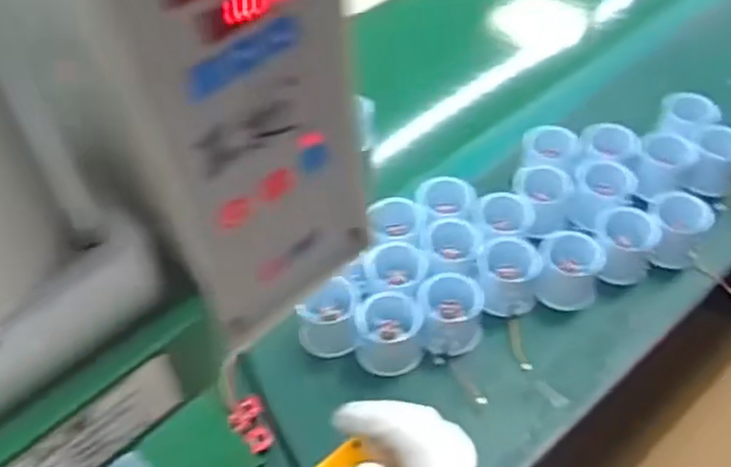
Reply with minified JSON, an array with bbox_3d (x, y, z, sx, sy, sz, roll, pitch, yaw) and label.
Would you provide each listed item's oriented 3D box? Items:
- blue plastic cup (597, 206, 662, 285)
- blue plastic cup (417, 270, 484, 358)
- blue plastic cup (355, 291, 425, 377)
[{"bbox_3d":[0.240,0.013,0.686,0.053,0.053,0.060,4,49,7],"label":"blue plastic cup"},{"bbox_3d":[0.074,0.072,0.640,0.056,0.051,0.056,5,49,8],"label":"blue plastic cup"},{"bbox_3d":[0.022,0.085,0.631,0.055,0.054,0.049,5,49,8],"label":"blue plastic cup"}]

